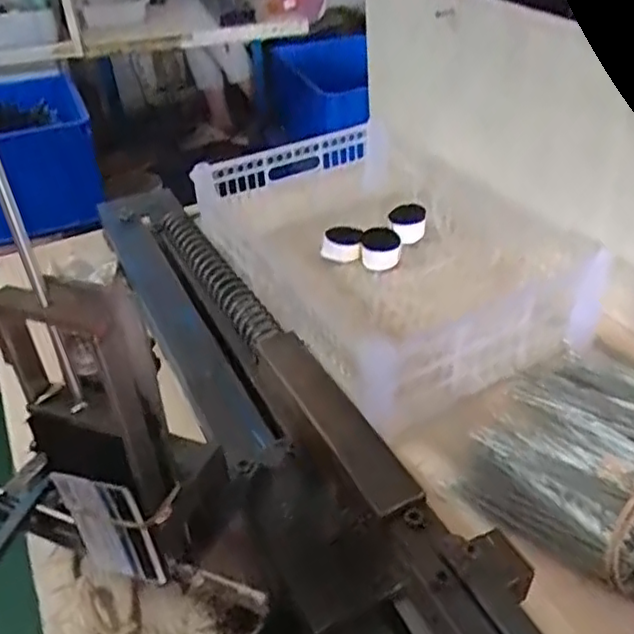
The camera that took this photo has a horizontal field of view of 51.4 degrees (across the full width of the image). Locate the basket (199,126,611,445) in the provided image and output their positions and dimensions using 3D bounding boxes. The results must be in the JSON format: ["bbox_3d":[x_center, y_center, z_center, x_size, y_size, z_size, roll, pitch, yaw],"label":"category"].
[{"bbox_3d":[0.067,-0.076,0.728,0.283,0.138,0.390,-21,40,-22],"label":"basket"}]

